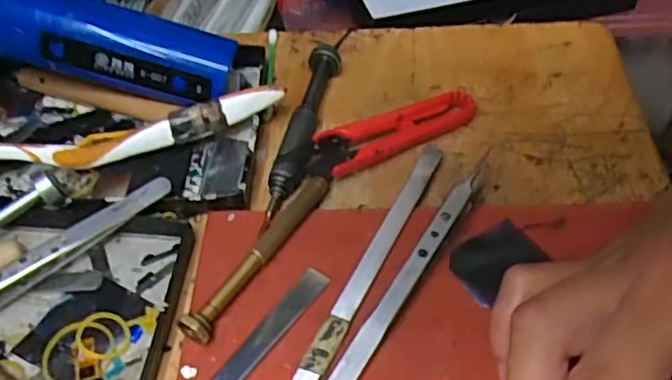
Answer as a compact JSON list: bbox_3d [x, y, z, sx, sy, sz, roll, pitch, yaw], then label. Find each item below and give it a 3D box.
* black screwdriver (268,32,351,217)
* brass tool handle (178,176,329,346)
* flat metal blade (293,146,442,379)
[{"bbox_3d":[-0.012,-0.042,0.326,0.015,0.015,0.130,9,52,10],"label":"black screwdriver"},{"bbox_3d":[-0.032,0.026,0.273,0.010,0.013,0.091,25,56,21],"label":"brass tool handle"},{"bbox_3d":[0.018,0.026,0.276,0.010,0.005,0.131,21,55,19],"label":"flat metal blade"}]

